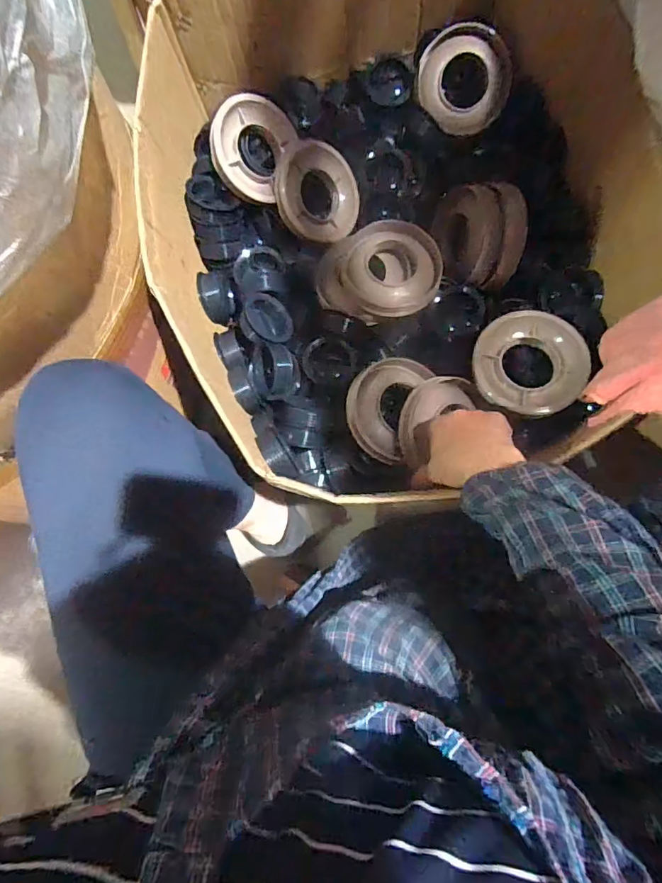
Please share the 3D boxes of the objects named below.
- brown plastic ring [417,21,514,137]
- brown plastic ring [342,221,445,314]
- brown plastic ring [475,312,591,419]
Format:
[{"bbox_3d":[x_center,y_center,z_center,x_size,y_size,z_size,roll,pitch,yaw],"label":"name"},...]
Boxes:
[{"bbox_3d":[0.181,-0.490,0.649,0.125,0.018,0.114,40,111,-8],"label":"brown plastic ring"},{"bbox_3d":[0.079,-0.222,0.617,0.122,0.029,0.112,0,83,4],"label":"brown plastic ring"},{"bbox_3d":[0.226,-0.087,0.544,0.123,0.036,0.109,30,86,7],"label":"brown plastic ring"}]

